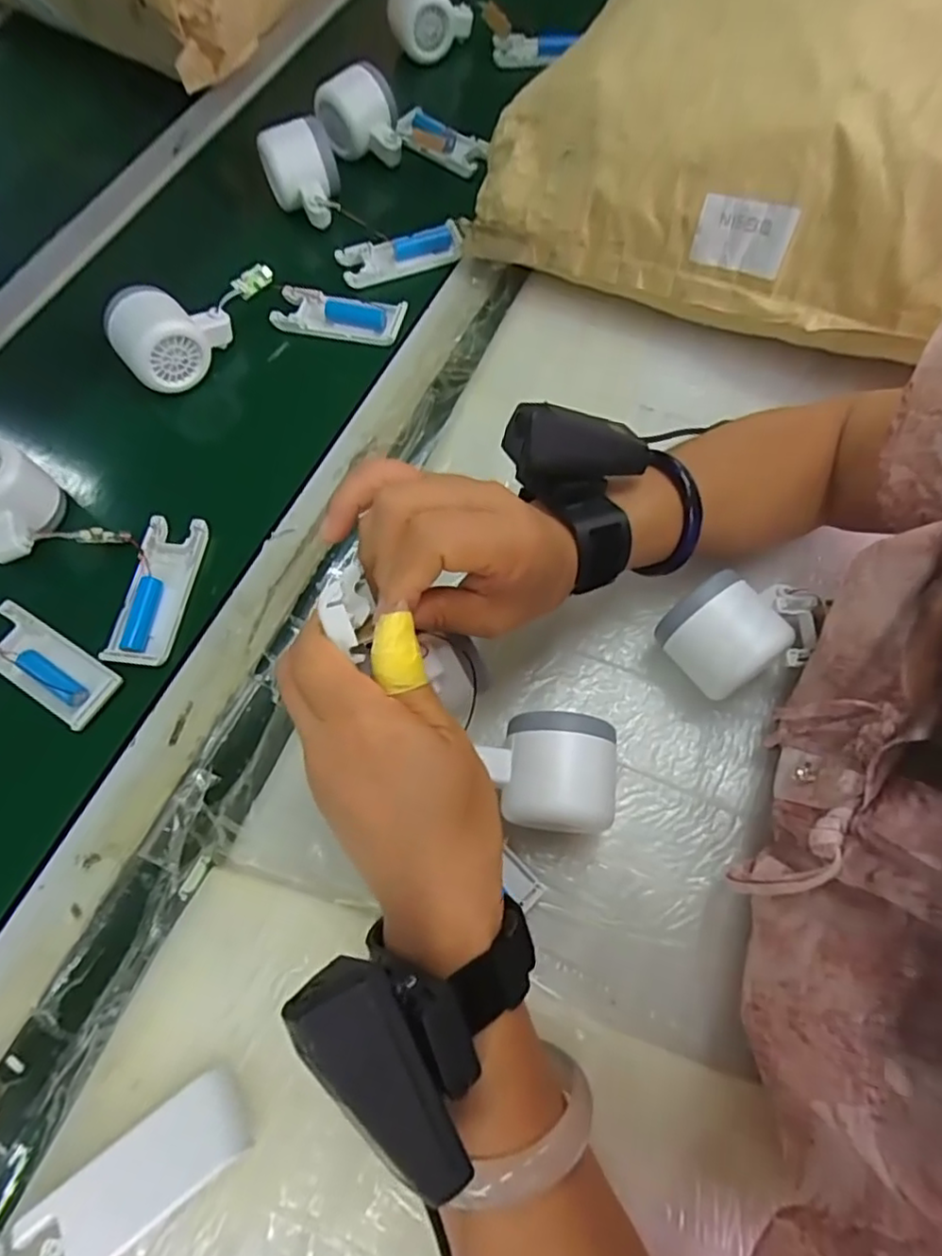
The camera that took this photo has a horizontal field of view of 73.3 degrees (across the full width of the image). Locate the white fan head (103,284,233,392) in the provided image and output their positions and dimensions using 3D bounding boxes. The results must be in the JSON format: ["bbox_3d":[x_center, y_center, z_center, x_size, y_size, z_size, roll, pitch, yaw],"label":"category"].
[{"bbox_3d":[-0.228,-0.224,0.481,0.082,0.049,0.057,-37,70,-13],"label":"white fan head"}]

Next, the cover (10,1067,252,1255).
[{"bbox_3d":[-0.148,0.245,0.278,0.099,0.024,0.039,-35,70,-12],"label":"cover"}]

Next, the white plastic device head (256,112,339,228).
[{"bbox_3d":[-0.142,-0.381,0.541,0.059,0.057,0.081,-18,67,-6],"label":"white plastic device head"}]

